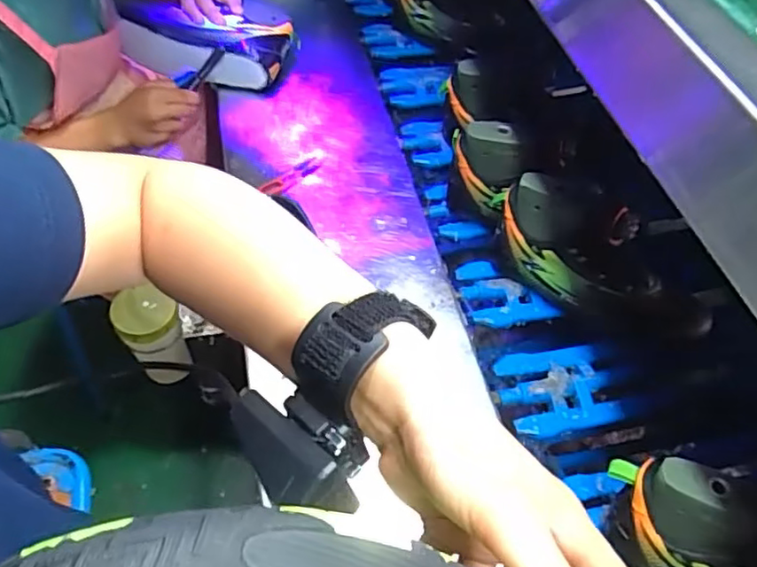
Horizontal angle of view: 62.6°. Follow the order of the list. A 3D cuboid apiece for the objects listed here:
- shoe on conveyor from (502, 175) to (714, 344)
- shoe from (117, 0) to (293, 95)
[{"bbox_3d":[0.251,-0.028,0.705,0.258,0.125,0.086,39,62,-1],"label":"shoe on conveyor"},{"bbox_3d":[-0.246,-0.333,0.897,0.230,0.107,0.084,-1,57,-3],"label":"shoe"}]

